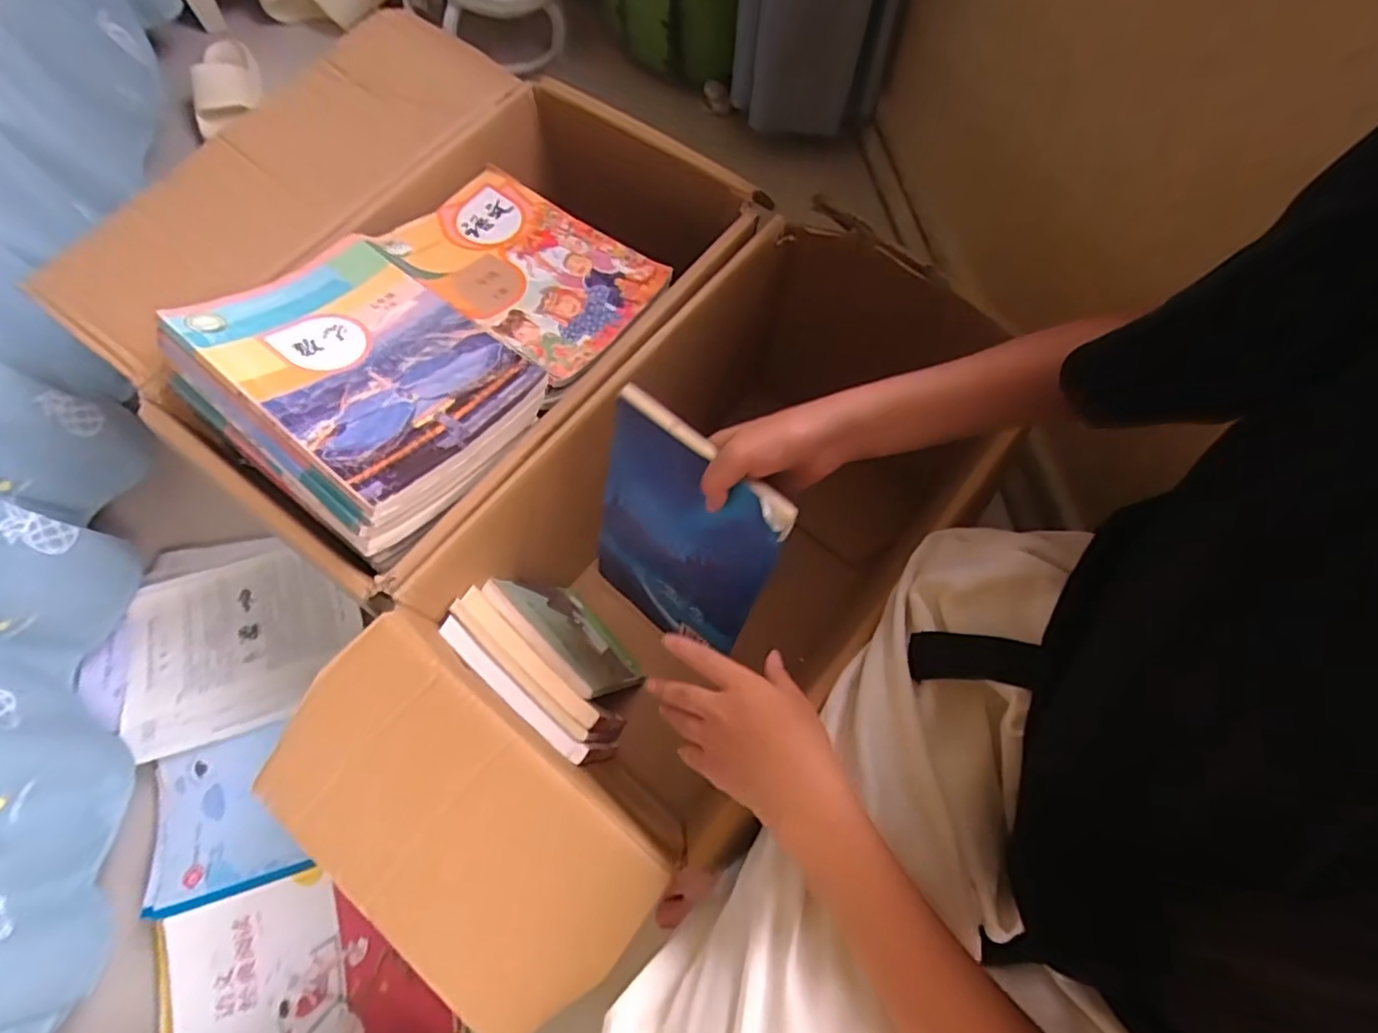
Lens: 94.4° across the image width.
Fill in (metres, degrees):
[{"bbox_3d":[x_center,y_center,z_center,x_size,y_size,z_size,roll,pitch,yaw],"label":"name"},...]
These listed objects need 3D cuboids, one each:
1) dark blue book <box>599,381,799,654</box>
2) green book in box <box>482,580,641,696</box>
[{"bbox_3d":[-0.011,0.017,0.505,0.163,0.207,0.021,40,50,19],"label":"dark blue book"},{"bbox_3d":[-0.120,0.123,0.664,0.011,0.194,0.151,-46,73,1],"label":"green book in box"}]

